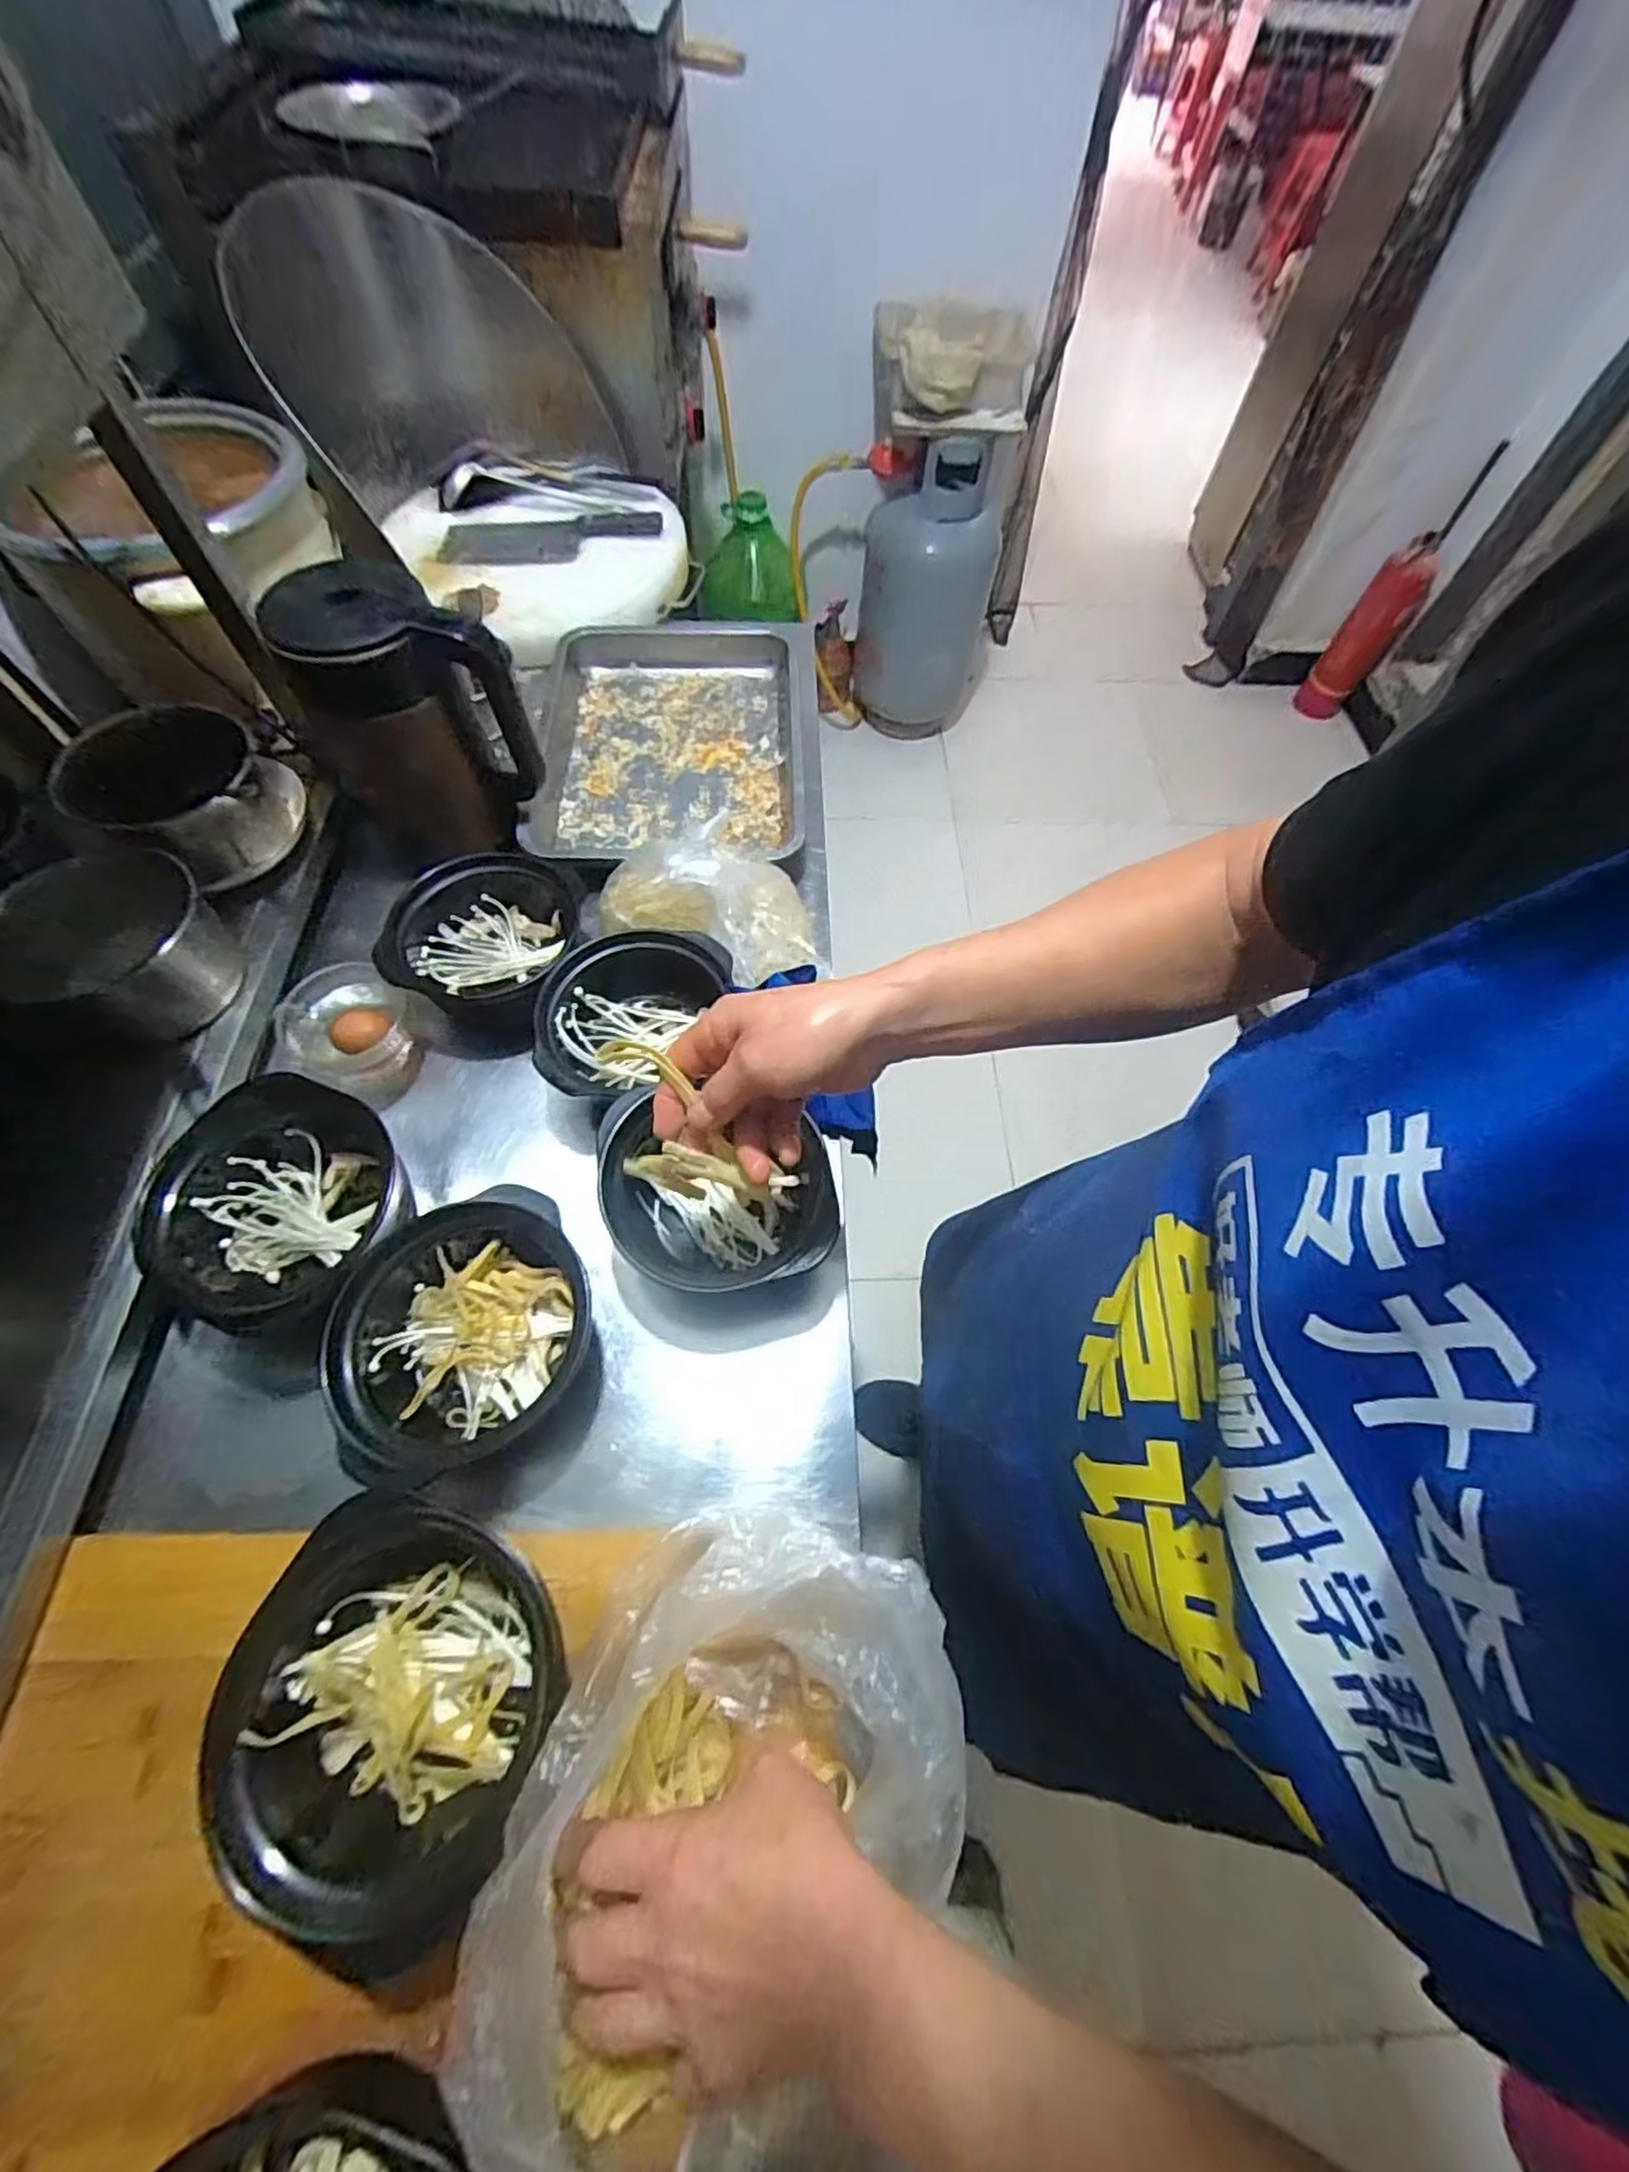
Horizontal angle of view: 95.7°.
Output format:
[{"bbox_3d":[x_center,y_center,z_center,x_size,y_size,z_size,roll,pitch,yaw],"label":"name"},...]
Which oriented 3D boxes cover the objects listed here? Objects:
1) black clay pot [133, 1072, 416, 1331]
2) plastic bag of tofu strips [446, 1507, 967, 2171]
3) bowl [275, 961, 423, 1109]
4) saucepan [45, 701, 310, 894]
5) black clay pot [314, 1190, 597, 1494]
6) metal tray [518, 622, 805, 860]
[{"bbox_3d":[-0.413,0.085,0.564,0.164,0.085,0.151,1,63,-2],"label":"black clay pot"},{"bbox_3d":[-0.042,0.364,0.347,0.197,0.187,0.278,14,63,5],"label":"plastic bag of tofu strips"},{"bbox_3d":[-0.411,-0.049,0.657,0.111,0.062,0.103,1,63,-2],"label":"bowl"},{"bbox_3d":[-0.568,-0.265,0.665,0.141,0.105,0.140,-10,64,-8],"label":"saucepan"},{"bbox_3d":[-0.246,0.174,0.527,0.172,0.074,0.154,-34,69,-18],"label":"black clay pot"},{"bbox_3d":[-0.172,-0.409,0.867,0.297,0.075,0.411,-2,63,-4],"label":"metal tray"}]

